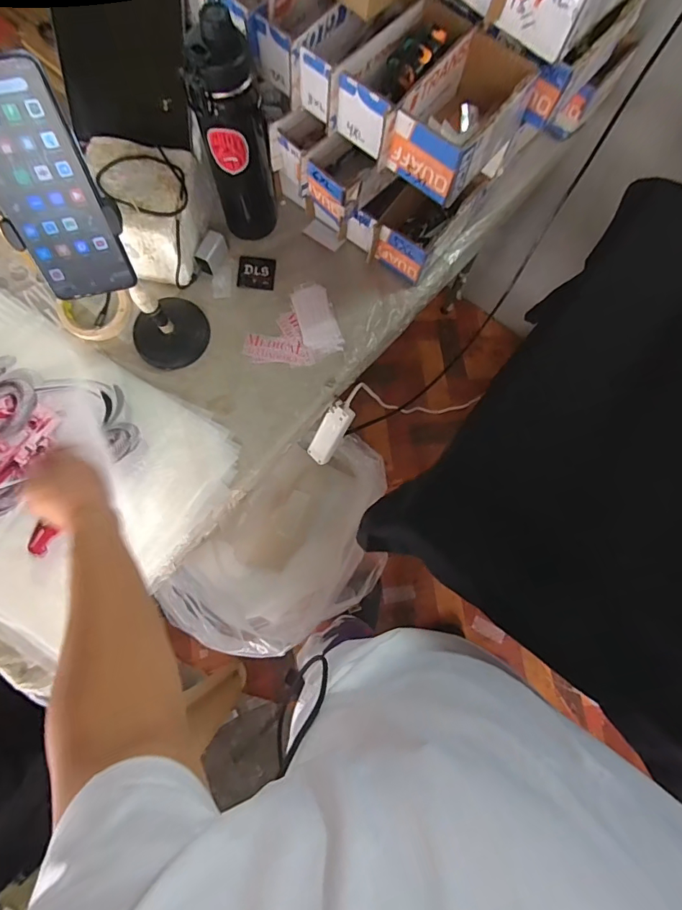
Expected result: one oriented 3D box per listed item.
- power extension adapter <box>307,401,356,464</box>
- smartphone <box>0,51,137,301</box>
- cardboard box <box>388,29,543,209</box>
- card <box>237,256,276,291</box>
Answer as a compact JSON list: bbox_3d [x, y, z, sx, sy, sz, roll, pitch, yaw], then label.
[{"bbox_3d":[-0.017,-0.036,0.798,0.046,0.134,0.022,41,42,9],"label":"power extension adapter"},{"bbox_3d":[-0.237,-0.211,0.369,0.075,0.172,0.010,-9,50,-3],"label":"smartphone"},{"bbox_3d":[0.143,-0.394,0.539,0.103,0.085,0.177,35,79,8],"label":"cardboard box"},{"bbox_3d":[-0.132,-0.284,0.708,0.057,0.004,0.054,5,82,1],"label":"card"}]

